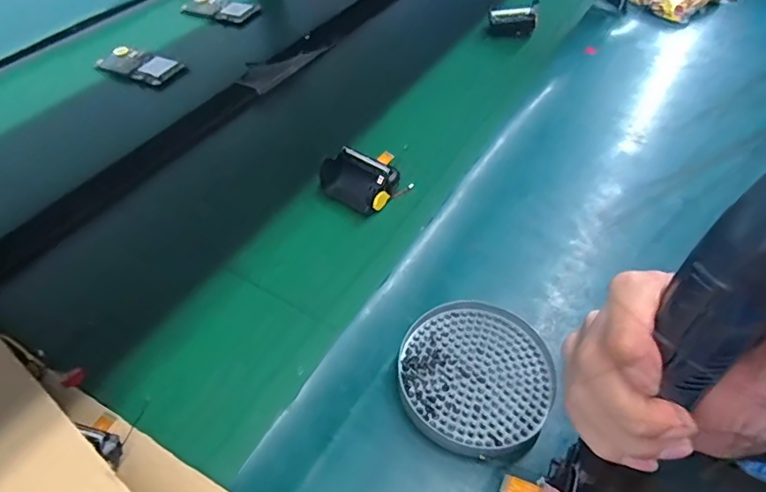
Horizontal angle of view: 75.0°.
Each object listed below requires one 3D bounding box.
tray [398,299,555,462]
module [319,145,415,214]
[{"bbox_3d":[0.068,0.095,0.373,0.111,0.015,0.111,1,51,-1],"label":"tray"},{"bbox_3d":[-0.021,-0.072,0.507,0.072,0.031,0.060,31,56,22],"label":"module"}]

